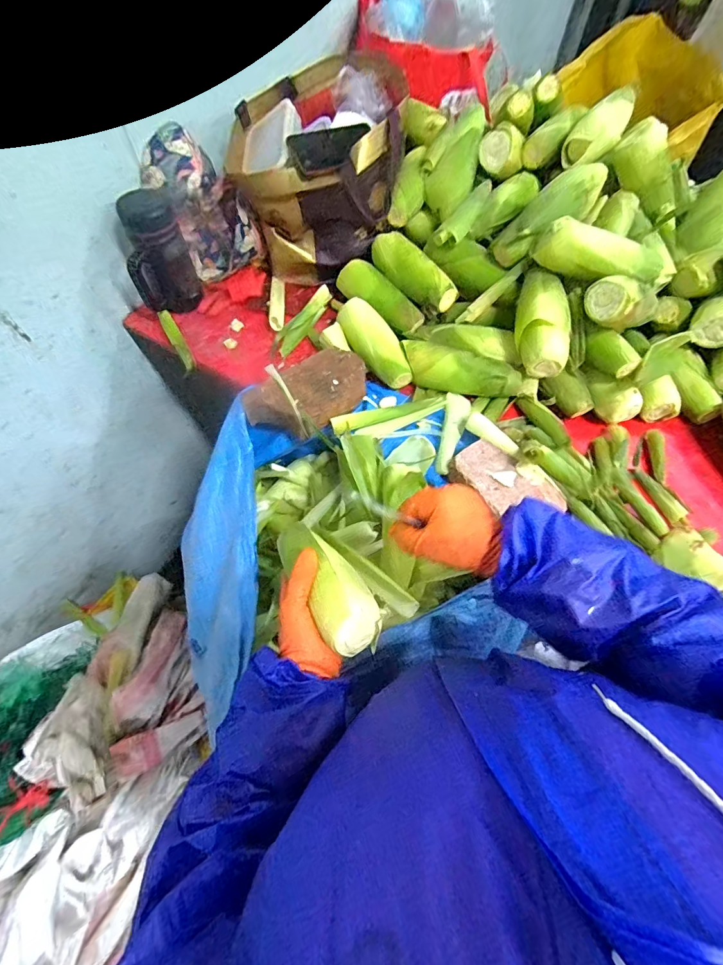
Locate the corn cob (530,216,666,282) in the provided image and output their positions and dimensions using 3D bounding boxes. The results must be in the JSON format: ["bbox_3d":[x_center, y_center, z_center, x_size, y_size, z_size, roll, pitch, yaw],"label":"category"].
[{"bbox_3d":[0.385,-0.365,0.654,0.203,0.068,0.057,14,63,5],"label":"corn cob"}]

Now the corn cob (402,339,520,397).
[{"bbox_3d":[0.172,-0.194,0.703,0.210,0.055,0.066,15,63,6],"label":"corn cob"}]

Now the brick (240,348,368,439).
[{"bbox_3d":[-0.082,-0.141,0.684,0.213,0.058,0.116,-31,68,-16],"label":"brick"}]

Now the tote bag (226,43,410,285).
[{"bbox_3d":[-0.076,-0.578,0.774,0.299,0.249,0.251,9,63,3],"label":"tote bag"}]

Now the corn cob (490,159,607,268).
[{"bbox_3d":[0.325,-0.460,0.695,0.211,0.065,0.070,-37,67,7],"label":"corn cob"}]

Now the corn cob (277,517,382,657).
[{"bbox_3d":[-0.037,0.106,0.449,0.069,0.046,0.157,-27,48,-15],"label":"corn cob"}]

